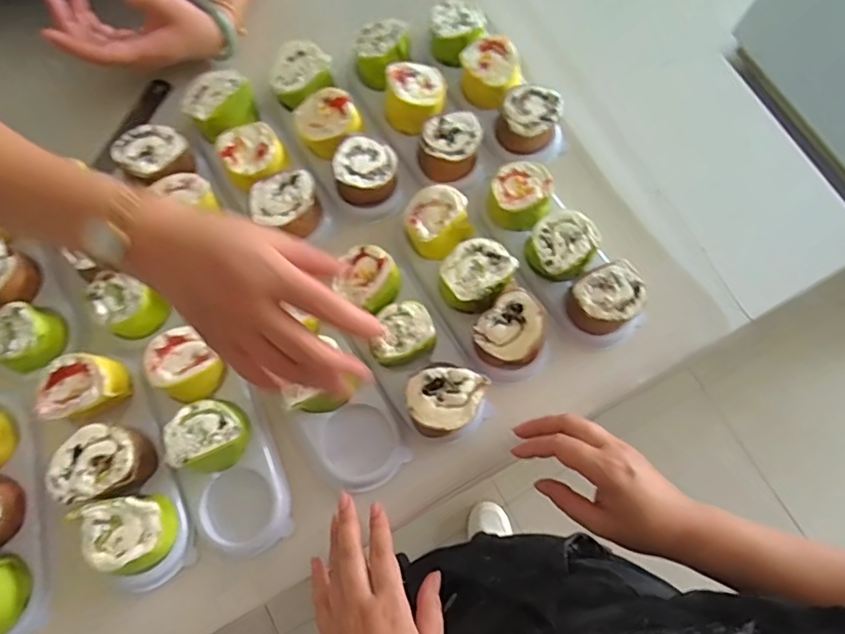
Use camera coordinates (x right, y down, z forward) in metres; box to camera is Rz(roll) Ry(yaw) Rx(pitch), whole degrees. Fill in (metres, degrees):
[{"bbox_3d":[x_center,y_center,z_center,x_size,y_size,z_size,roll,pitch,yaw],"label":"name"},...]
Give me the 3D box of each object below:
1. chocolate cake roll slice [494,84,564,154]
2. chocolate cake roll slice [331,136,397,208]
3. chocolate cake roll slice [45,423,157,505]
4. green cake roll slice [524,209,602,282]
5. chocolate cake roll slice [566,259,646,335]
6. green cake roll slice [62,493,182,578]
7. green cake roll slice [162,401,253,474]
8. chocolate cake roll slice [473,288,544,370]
[{"bbox_3d":[0.109,-0.202,0.576,0.058,0.041,0.058,0,74,-1],"label":"chocolate cake roll slice"},{"bbox_3d":[-0.057,-0.143,0.559,0.060,0.056,0.055,0,74,-1],"label":"chocolate cake roll slice"},{"bbox_3d":[-0.267,0.123,0.470,0.065,0.045,0.058,-7,74,-4],"label":"chocolate cake roll slice"},{"bbox_3d":[0.134,-0.068,0.537,0.059,0.038,0.057,0,74,-1],"label":"green cake roll slice"},{"bbox_3d":[0.170,-0.016,0.518,0.056,0.045,0.054,0,74,-1],"label":"chocolate cake roll slice"},{"bbox_3d":[-0.234,0.174,0.458,0.064,0.050,0.063,-27,76,-9],"label":"green cake roll slice"},{"bbox_3d":[-0.181,0.102,0.478,0.059,0.052,0.056,0,74,-1],"label":"green cake roll slice"},{"bbox_3d":[0.075,0.015,0.506,0.059,0.053,0.058,0,74,-1],"label":"chocolate cake roll slice"}]

